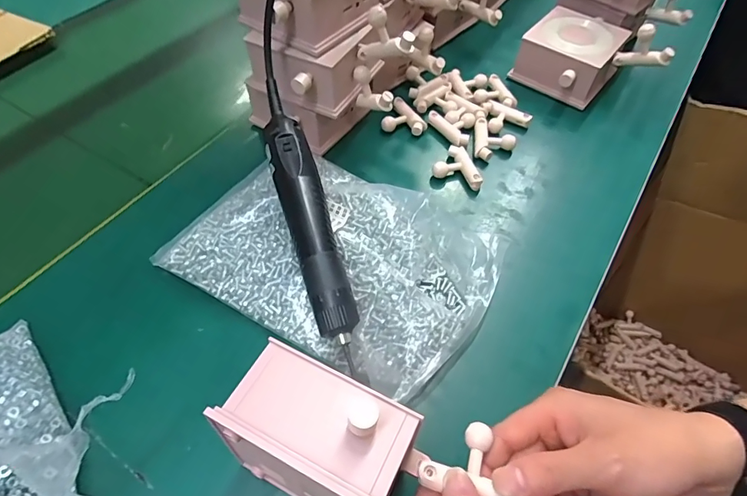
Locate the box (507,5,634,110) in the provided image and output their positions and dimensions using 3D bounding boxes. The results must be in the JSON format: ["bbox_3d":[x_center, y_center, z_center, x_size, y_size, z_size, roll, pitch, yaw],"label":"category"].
[{"bbox_3d":[0.250,-0.244,0.573,0.106,0.064,0.119,34,61,21],"label":"box"}]

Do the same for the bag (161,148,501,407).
[{"bbox_3d":[-0.030,-0.006,0.409,0.273,0.045,0.191,26,58,15],"label":"bag"}]

